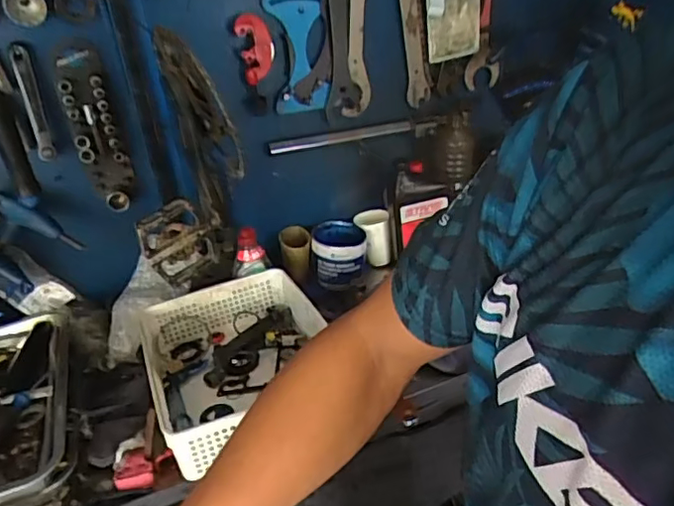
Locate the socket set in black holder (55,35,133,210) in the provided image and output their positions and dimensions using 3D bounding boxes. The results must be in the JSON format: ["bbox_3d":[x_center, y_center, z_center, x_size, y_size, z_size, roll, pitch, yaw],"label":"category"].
[{"bbox_3d":[-0.373,-0.190,0.903,0.074,0.242,0.030,-17,31,-18],"label":"socket set in black holder"}]

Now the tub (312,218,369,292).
[{"bbox_3d":[0.005,0.000,1.102,0.103,0.084,0.118,-4,30,4],"label":"tub"}]

